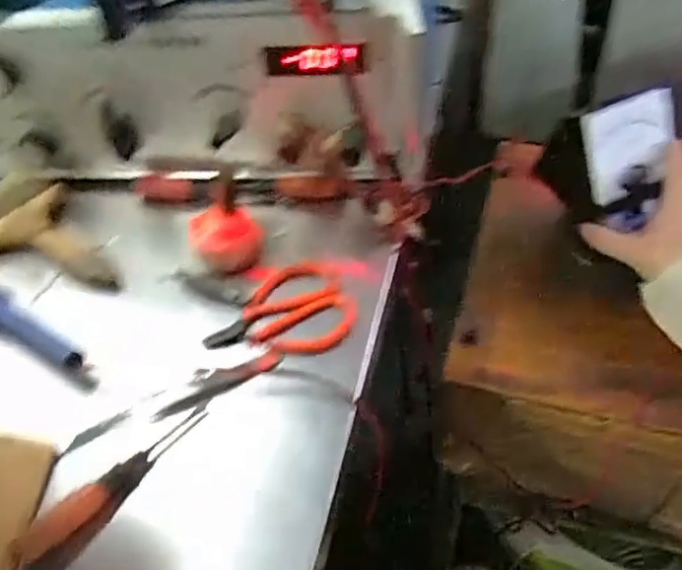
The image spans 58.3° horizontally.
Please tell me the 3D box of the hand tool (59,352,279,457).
[{"bbox_3d":[-0.109,0.075,0.406,0.144,0.015,0.021,-20,49,-11],"label":"hand tool"}]

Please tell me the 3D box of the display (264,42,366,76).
[{"bbox_3d":[-0.019,-0.168,0.461,0.076,0.030,0.006,-1,69,9],"label":"display"}]

